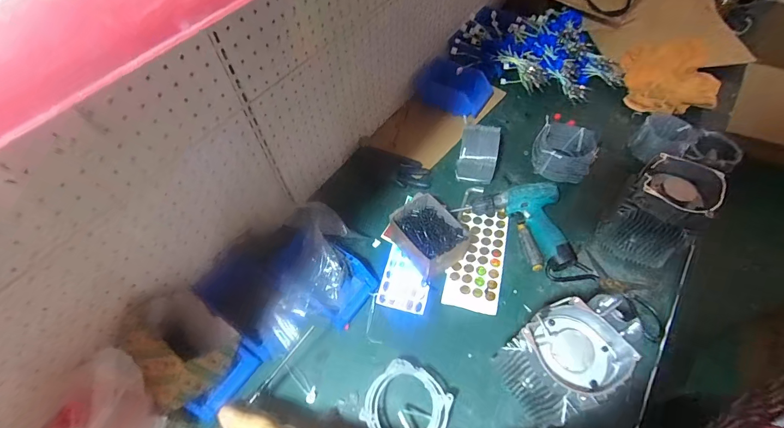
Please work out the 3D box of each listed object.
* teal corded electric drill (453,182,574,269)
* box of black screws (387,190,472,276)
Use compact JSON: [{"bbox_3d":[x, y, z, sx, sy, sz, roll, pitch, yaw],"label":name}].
[{"bbox_3d":[0.297,0.000,0.784,0.248,0.079,0.141,37,66,25],"label":"teal corded electric drill"},{"bbox_3d":[0.078,0.051,0.741,0.106,0.090,0.156,-39,62,-20],"label":"box of black screws"}]

